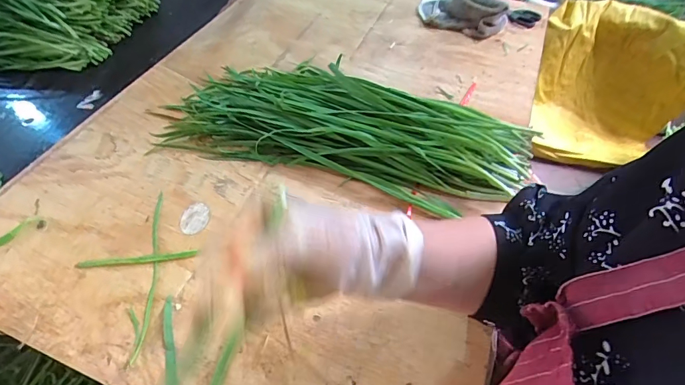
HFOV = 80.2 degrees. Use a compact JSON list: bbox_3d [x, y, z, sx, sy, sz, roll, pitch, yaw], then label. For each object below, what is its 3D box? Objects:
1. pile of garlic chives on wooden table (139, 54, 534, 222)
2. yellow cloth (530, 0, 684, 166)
[{"bbox_3d":[-0.012,-0.098,0.550,0.496,0.065,0.215,17,51,14],"label":"pile of garlic chives on wooden table"},{"bbox_3d":[0.821,-0.314,1.225,0.485,0.455,0.154,7,24,2],"label":"yellow cloth"}]

